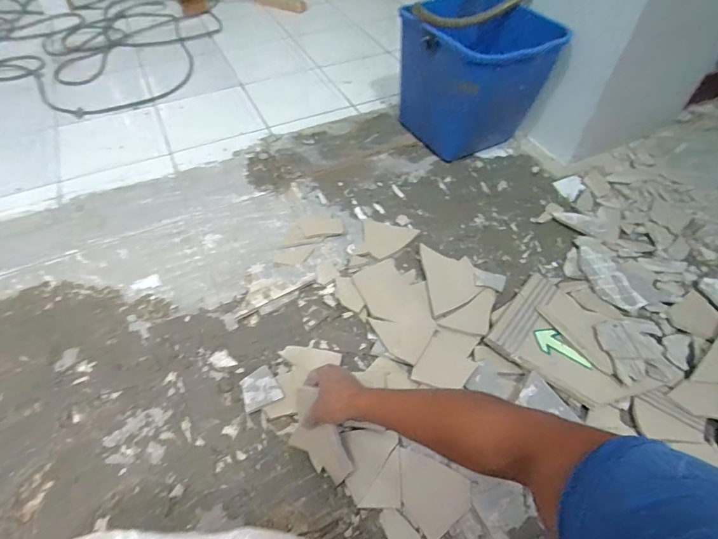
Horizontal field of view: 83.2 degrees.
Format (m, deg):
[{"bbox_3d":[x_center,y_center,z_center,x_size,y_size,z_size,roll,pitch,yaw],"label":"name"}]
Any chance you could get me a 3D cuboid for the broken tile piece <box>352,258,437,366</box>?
[{"bbox_3d":[0.086,0.075,0.826,0.138,0.015,0.230,-18,51,-17],"label":"broken tile piece"}]

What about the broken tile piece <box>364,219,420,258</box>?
[{"bbox_3d":[0.061,-0.087,0.992,0.131,0.013,0.112,-35,60,-25],"label":"broken tile piece"}]

